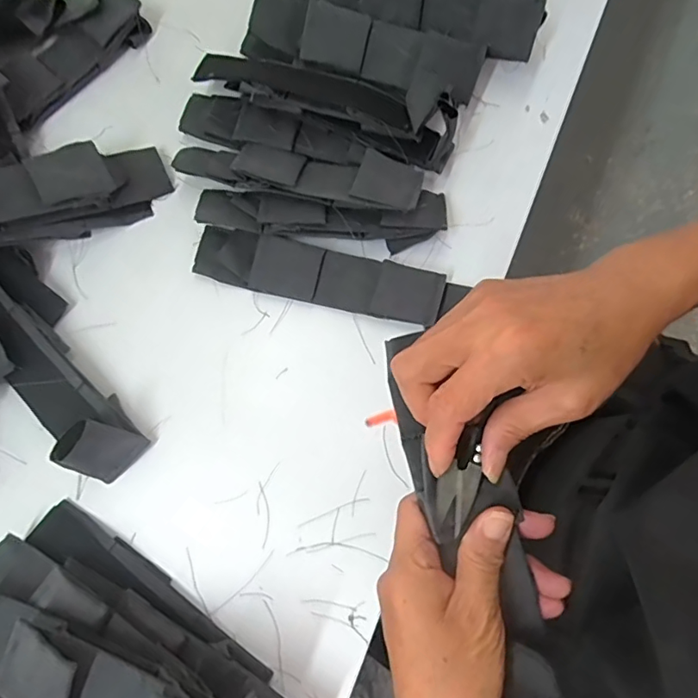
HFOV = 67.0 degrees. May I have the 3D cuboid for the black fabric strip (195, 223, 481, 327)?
[{"bbox_3d":[-0.018,-0.058,0.419,0.207,0.019,0.044,14,77,4],"label":"black fabric strip"}]

